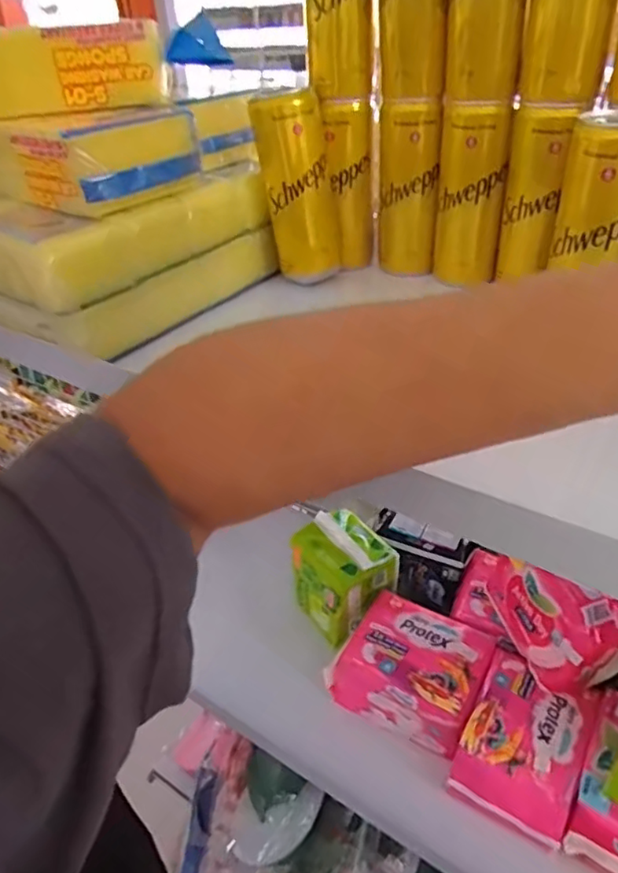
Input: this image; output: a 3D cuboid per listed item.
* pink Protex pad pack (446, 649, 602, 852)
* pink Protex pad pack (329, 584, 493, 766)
[{"bbox_3d":[0.189,0.267,0.524,0.092,0.057,0.120,18,42,27],"label":"pink Protex pad pack"},{"bbox_3d":[0.102,0.230,0.594,0.133,0.072,0.106,20,43,28],"label":"pink Protex pad pack"}]

